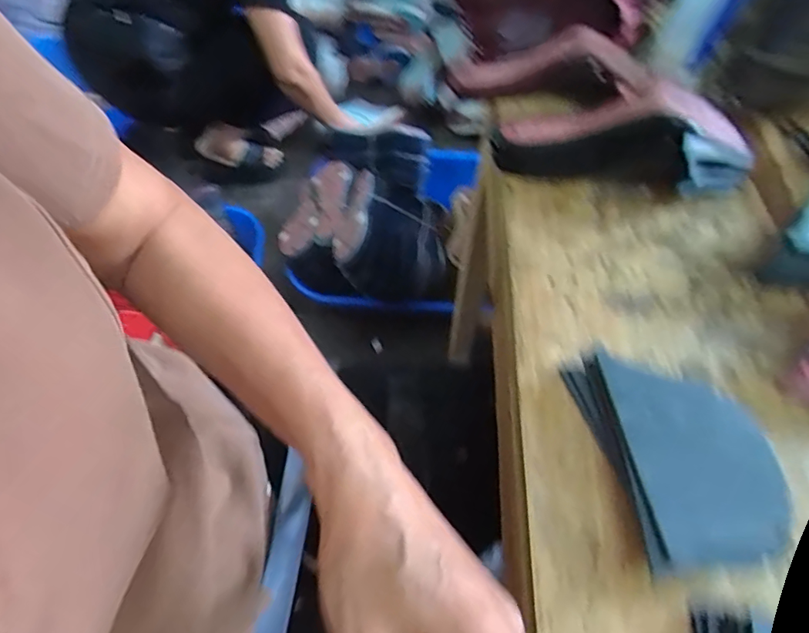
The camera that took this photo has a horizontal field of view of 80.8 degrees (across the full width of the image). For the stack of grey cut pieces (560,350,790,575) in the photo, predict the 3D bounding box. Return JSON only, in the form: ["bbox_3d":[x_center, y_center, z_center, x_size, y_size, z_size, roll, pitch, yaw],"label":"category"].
[{"bbox_3d":[0.162,0.079,0.293,0.076,0.027,0.134,-10,56,-6],"label":"stack of grey cut pieces"}]

